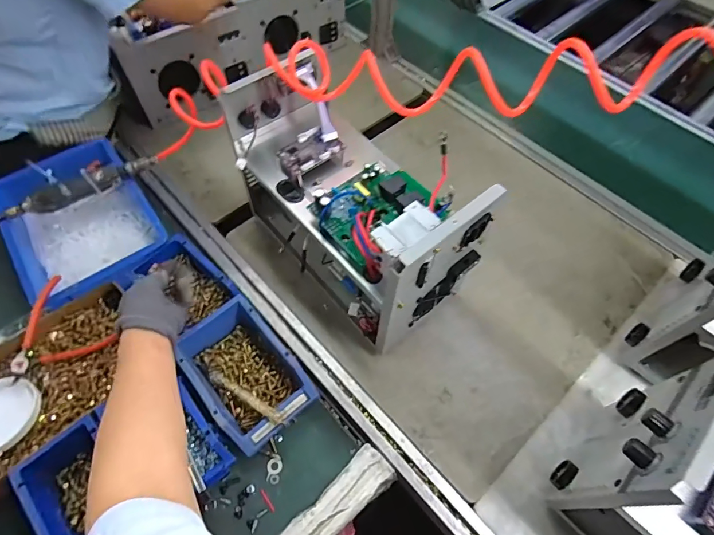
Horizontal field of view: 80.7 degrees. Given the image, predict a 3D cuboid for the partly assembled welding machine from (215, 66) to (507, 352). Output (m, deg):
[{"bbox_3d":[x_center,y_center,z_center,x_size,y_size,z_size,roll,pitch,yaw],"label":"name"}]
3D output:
[{"bbox_3d":[-0.014,-0.099,0.645,0.184,0.266,0.388,-34,65,-18],"label":"partly assembled welding machine"}]

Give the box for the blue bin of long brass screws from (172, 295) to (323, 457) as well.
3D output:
[{"bbox_3d":[-0.158,0.150,0.595,0.123,0.083,0.186,-37,66,-20],"label":"blue bin of long brass screws"}]

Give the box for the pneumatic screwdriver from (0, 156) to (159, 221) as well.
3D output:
[{"bbox_3d":[-0.478,-0.132,0.696,0.281,0.043,0.044,-19,62,-11],"label":"pneumatic screwdriver"}]

